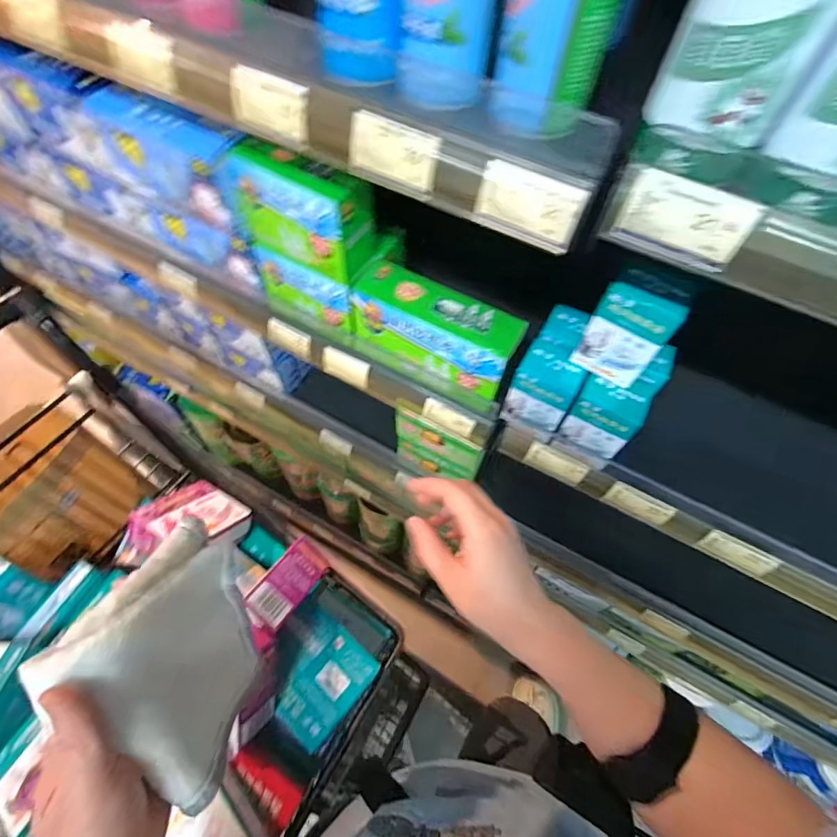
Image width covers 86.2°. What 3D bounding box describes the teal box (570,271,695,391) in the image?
[{"bbox_3d":[0.189,-0.081,0.405,0.063,0.103,0.039,31,62,14],"label":"teal box"}]

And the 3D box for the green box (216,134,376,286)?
[{"bbox_3d":[-0.121,-0.222,0.471,0.145,0.111,0.061,26,61,12],"label":"green box"}]

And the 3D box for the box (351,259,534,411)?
[{"bbox_3d":[0.020,-0.099,0.518,0.185,0.091,0.067,30,62,14],"label":"box"}]

